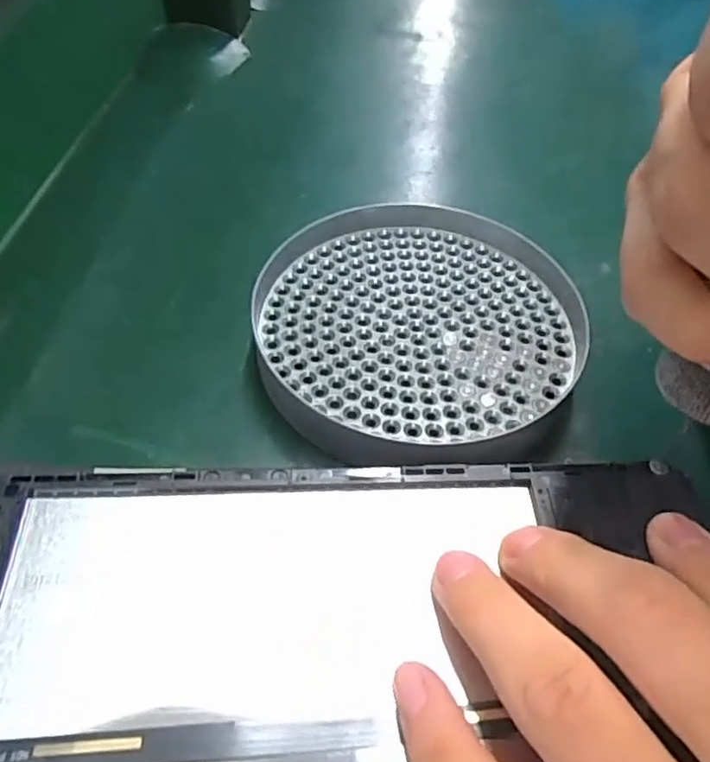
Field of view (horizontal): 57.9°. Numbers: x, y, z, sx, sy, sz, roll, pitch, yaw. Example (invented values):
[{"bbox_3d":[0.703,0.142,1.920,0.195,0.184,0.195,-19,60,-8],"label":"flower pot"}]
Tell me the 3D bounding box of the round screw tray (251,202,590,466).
[{"bbox_3d":[0.023,-0.017,0.228,0.113,0.022,0.117,1,51,-2],"label":"round screw tray"}]

